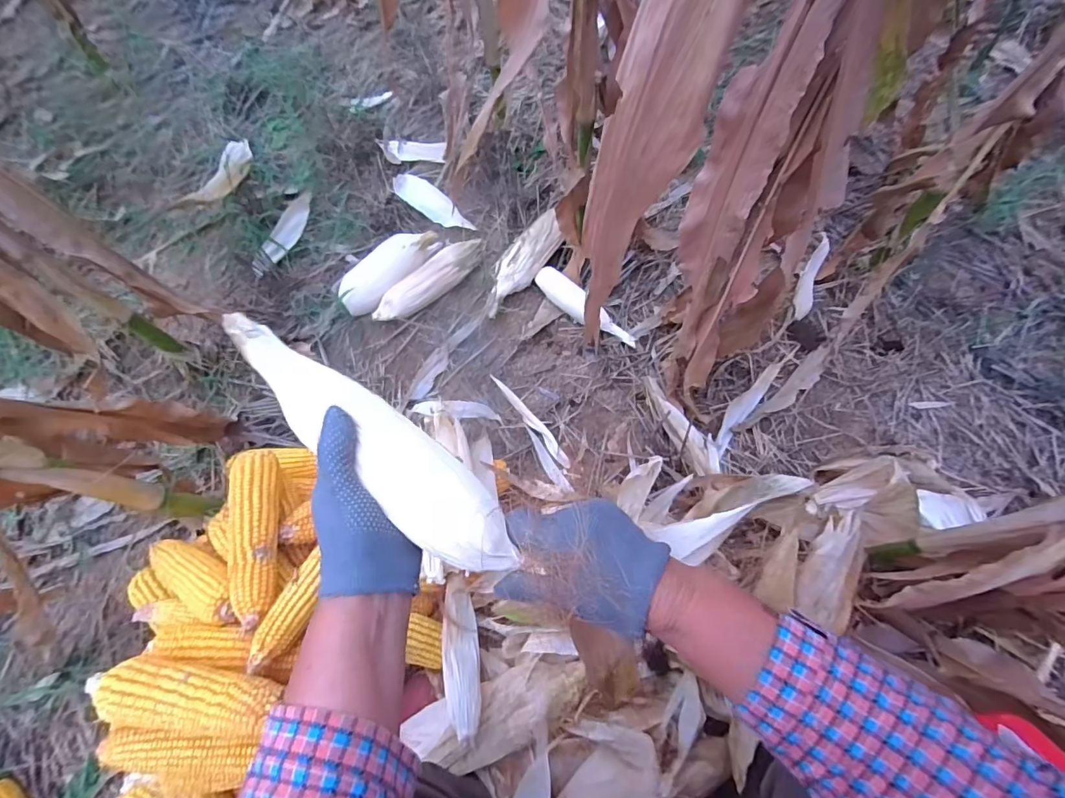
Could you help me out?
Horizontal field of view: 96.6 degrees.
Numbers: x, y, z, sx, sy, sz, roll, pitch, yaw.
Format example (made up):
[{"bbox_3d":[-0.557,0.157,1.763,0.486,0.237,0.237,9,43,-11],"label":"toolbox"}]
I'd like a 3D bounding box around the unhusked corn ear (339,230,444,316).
[{"bbox_3d":[-0.290,-0.263,0.963,0.079,0.071,0.232,39,74,20],"label":"unhusked corn ear"}]

